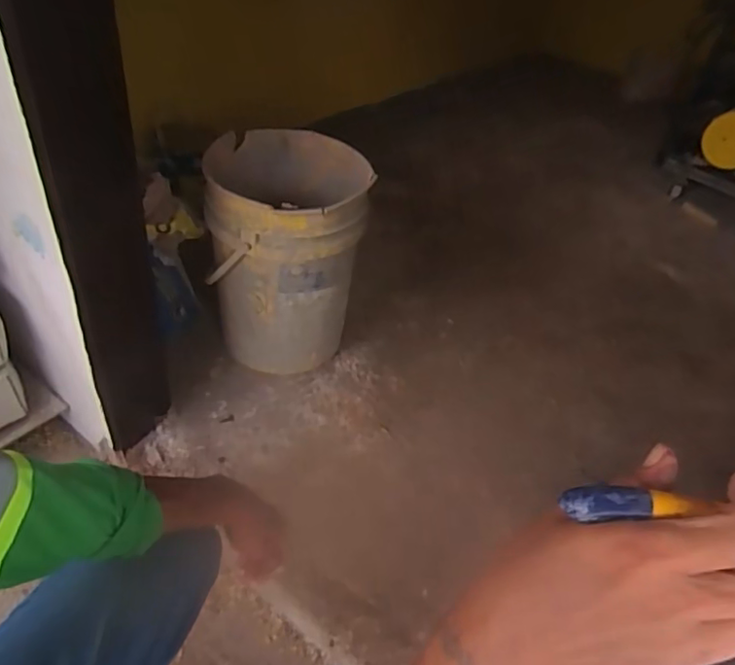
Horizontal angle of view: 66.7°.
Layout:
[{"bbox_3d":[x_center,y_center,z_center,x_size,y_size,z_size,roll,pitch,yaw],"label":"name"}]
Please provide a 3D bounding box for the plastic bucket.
[{"bbox_3d":[-0.168,-0.140,1.131,0.286,0.412,0.288,3,42,-9],"label":"plastic bucket"}]

